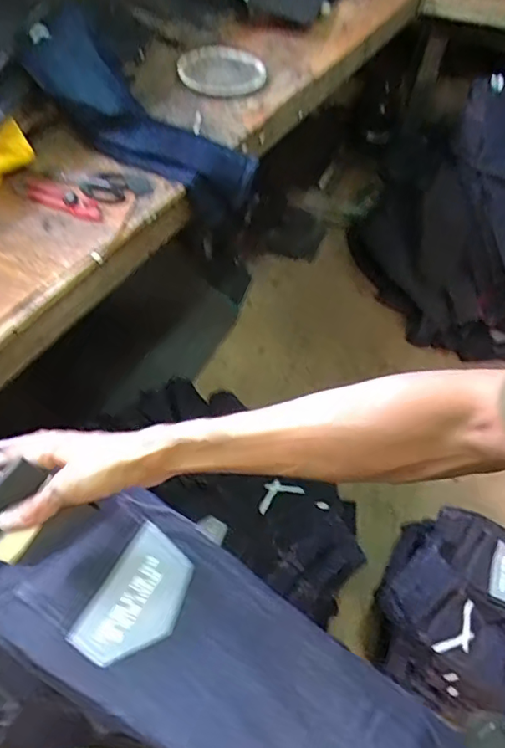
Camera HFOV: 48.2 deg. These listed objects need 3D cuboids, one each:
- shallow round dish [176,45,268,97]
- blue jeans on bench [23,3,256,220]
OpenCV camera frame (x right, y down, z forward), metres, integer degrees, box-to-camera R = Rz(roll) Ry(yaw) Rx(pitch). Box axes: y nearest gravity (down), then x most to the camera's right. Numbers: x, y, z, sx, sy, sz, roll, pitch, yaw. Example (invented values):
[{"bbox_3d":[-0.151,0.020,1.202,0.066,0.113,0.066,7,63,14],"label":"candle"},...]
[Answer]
[{"bbox_3d":[-0.051,-0.648,1.194,0.167,0.026,0.180,21,54,3],"label":"shallow round dish"},{"bbox_3d":[-0.192,-0.440,0.984,0.438,0.086,0.179,36,54,-11],"label":"blue jeans on bench"}]

